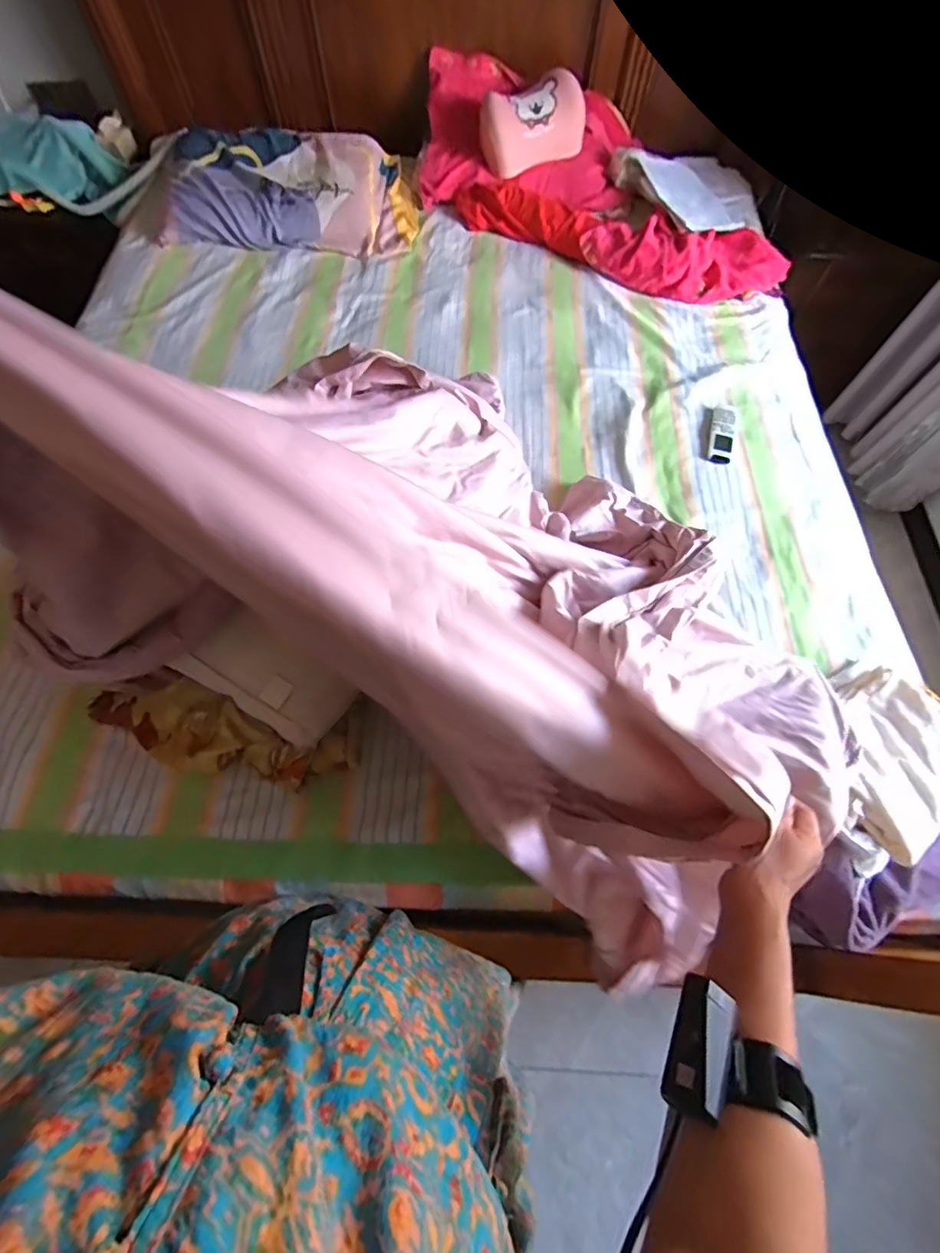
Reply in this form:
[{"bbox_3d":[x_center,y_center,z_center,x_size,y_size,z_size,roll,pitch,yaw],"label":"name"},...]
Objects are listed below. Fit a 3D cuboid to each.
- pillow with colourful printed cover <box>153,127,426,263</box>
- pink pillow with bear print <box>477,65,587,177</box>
[{"bbox_3d":[-0.481,-1.170,1.339,0.665,0.094,0.385,-1,66,-1],"label":"pillow with colourful printed cover"},{"bbox_3d":[0.167,-1.343,1.343,0.275,0.172,0.081,-20,34,-2],"label":"pink pillow with bear print"}]

